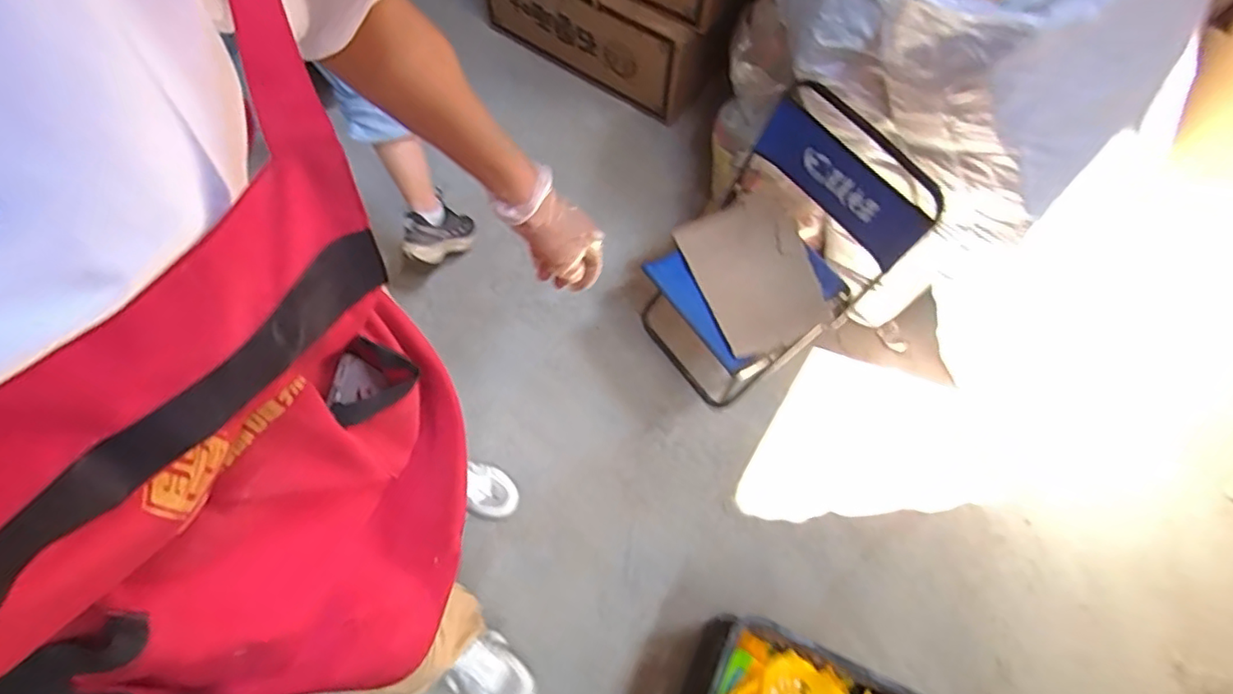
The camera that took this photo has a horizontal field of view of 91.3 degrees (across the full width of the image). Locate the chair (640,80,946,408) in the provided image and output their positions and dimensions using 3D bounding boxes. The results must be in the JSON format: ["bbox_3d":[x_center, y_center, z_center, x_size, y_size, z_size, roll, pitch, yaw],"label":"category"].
[{"bbox_3d":[0.276,-0.146,1.201,0.380,0.547,0.339,-37,75,-17],"label":"chair"}]

